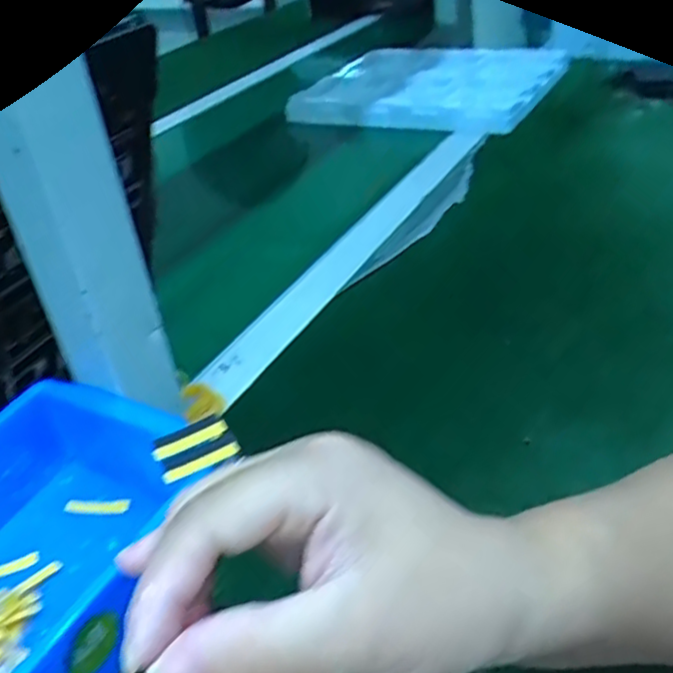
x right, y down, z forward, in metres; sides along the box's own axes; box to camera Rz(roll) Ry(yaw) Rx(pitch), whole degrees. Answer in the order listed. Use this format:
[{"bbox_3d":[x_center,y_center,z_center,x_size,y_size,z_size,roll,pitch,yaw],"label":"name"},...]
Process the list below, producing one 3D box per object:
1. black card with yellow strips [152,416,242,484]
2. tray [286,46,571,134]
[{"bbox_3d":[-0.069,0.056,0.335,0.037,0.008,0.030,-23,44,-18],"label":"black card with yellow strips"},{"bbox_3d":[0.124,-0.337,0.922,0.309,0.051,0.216,15,41,28],"label":"tray"}]

